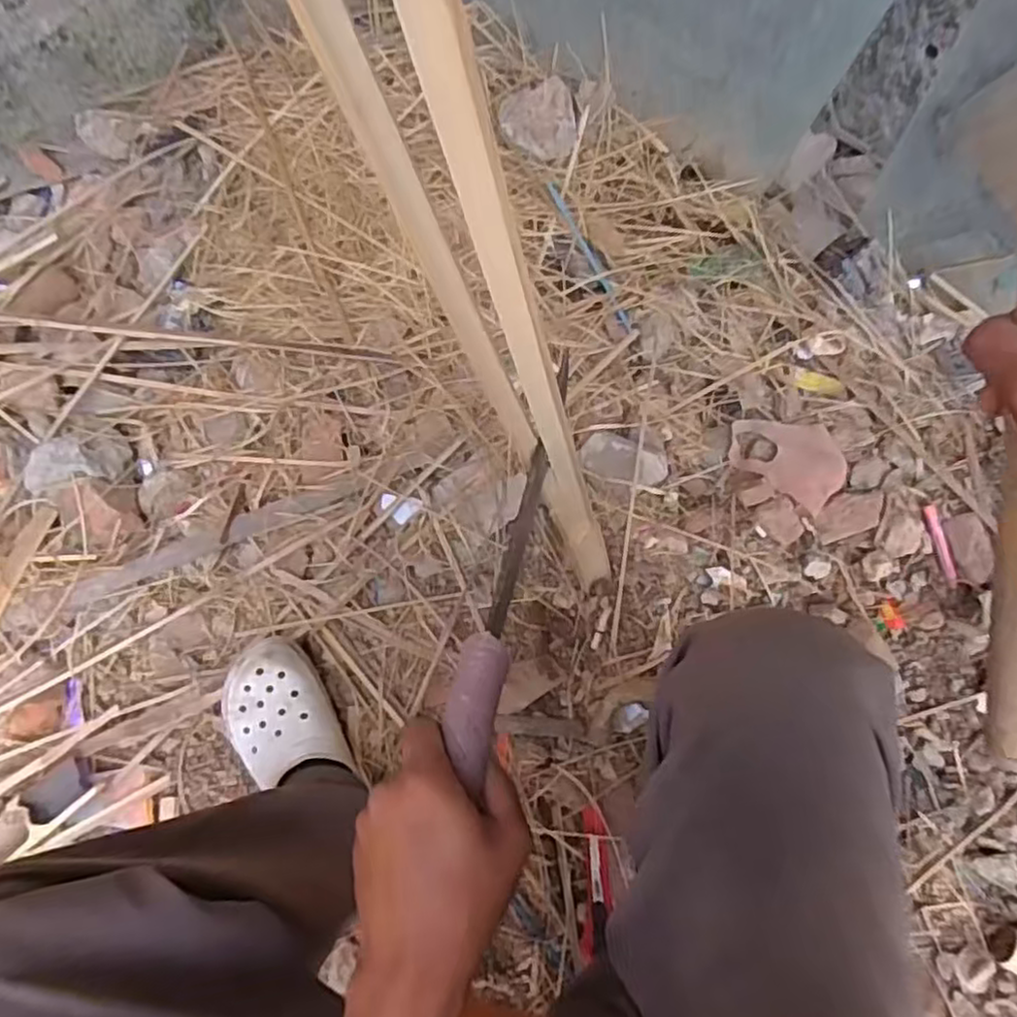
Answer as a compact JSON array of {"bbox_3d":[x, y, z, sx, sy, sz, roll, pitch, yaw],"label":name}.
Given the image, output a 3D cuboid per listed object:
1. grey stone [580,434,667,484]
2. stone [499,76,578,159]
[{"bbox_3d":[0.138,-0.060,0.831,0.104,0.031,0.048,18,73,18],"label":"grey stone"},{"bbox_3d":[0.041,-0.534,0.956,0.097,0.026,0.122,-9,72,-1],"label":"stone"}]

